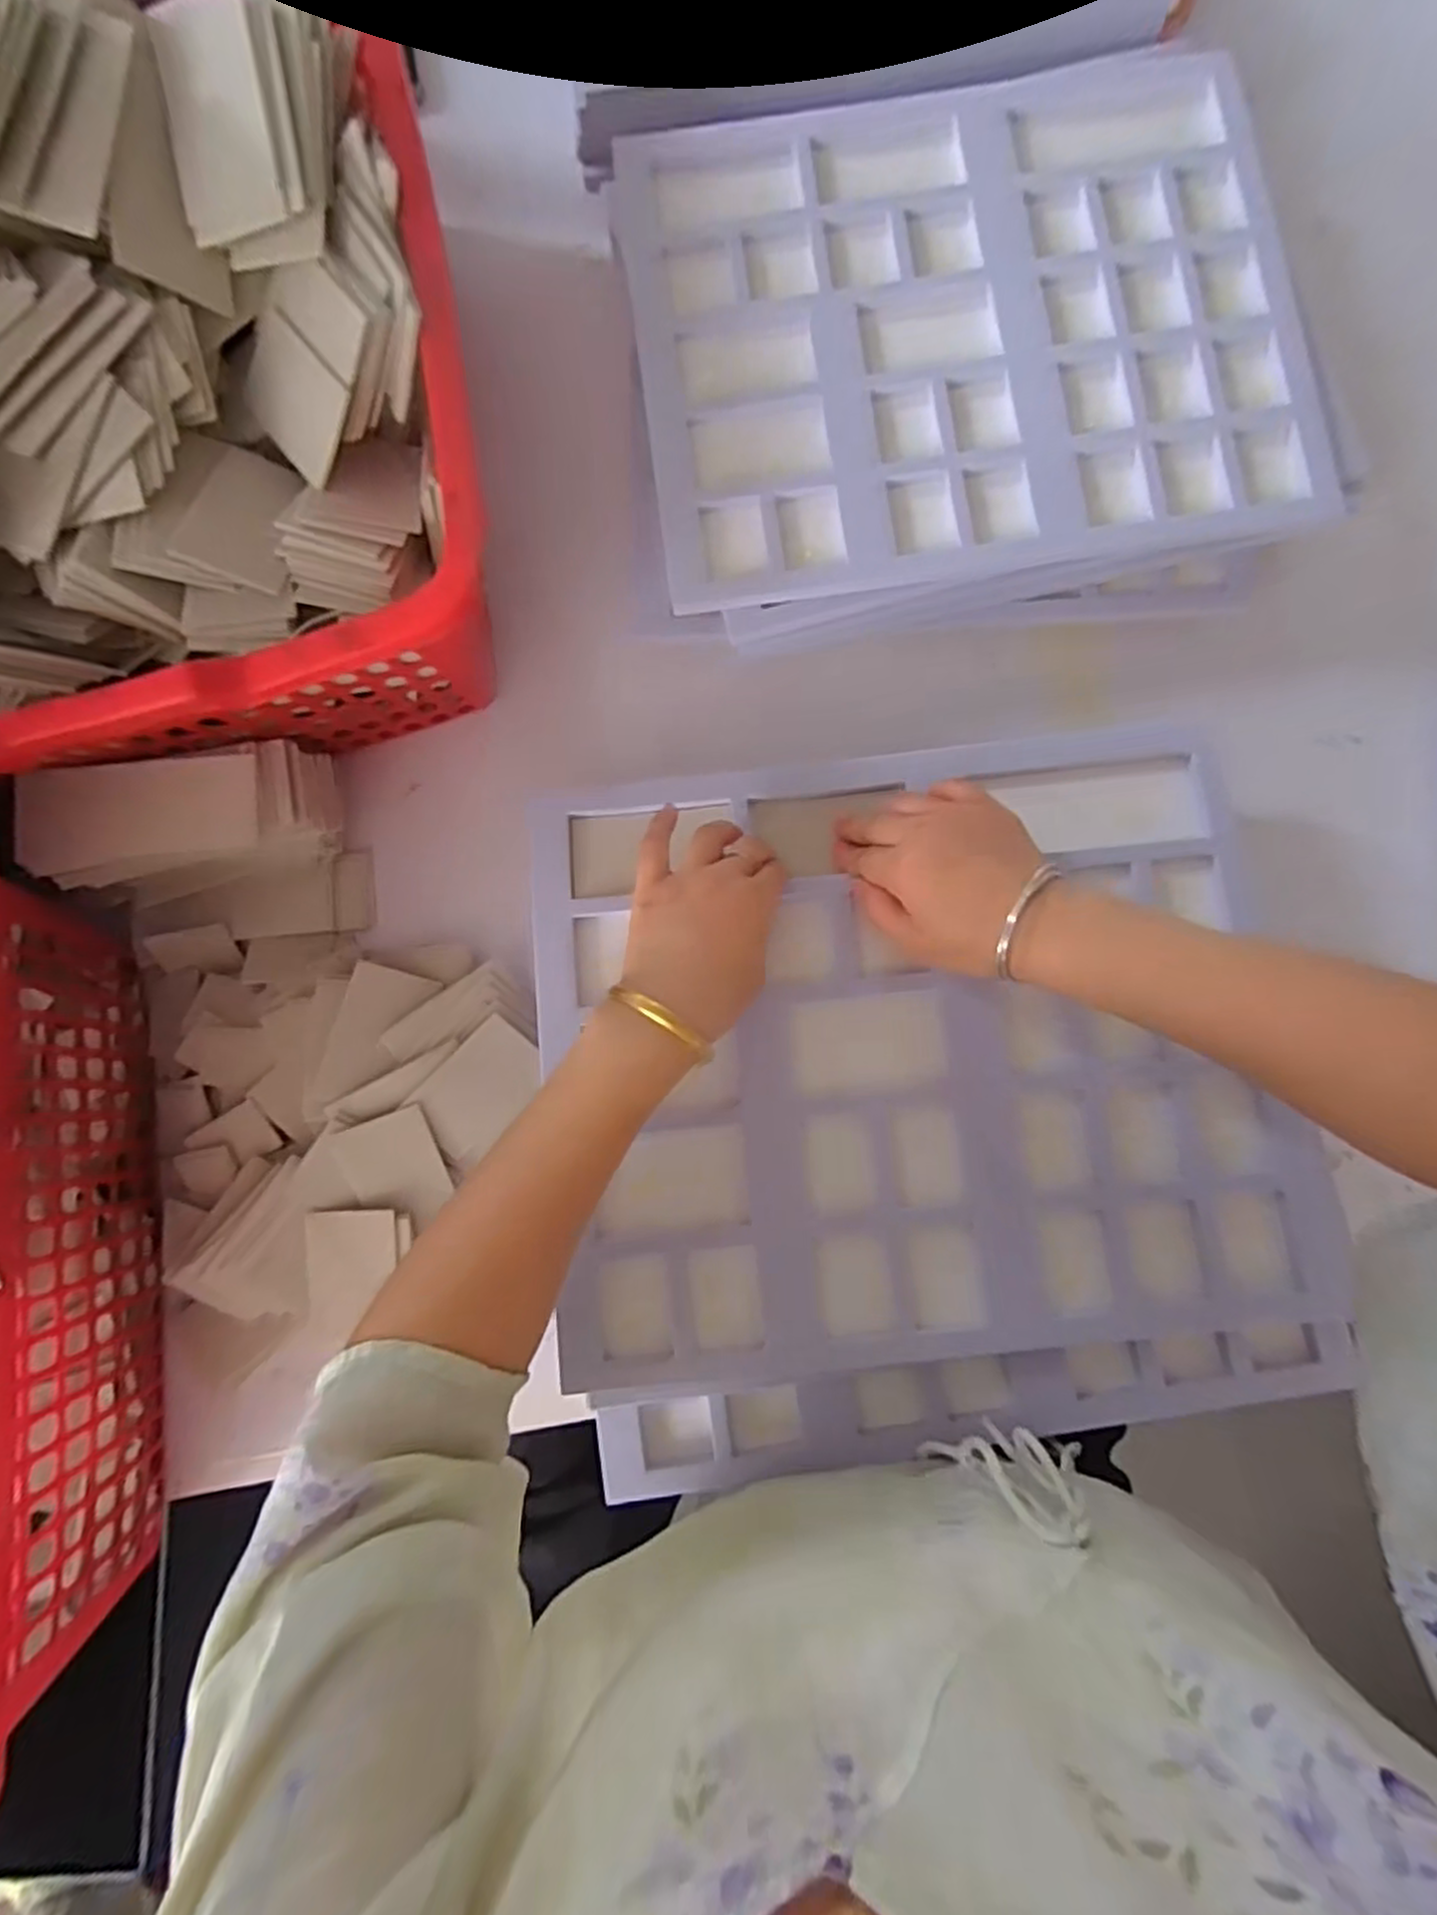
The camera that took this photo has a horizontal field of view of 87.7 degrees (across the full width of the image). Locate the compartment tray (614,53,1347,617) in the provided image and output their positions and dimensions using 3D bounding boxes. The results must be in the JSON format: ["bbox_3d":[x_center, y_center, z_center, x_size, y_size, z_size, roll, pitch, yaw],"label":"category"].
[{"bbox_3d":[0.162,-0.424,0.501,0.426,0.018,0.356,-7,83,0],"label":"compartment tray"}]

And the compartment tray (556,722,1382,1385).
[{"bbox_3d":[0.110,0.048,0.440,0.412,0.027,0.351,-5,83,0],"label":"compartment tray"}]

